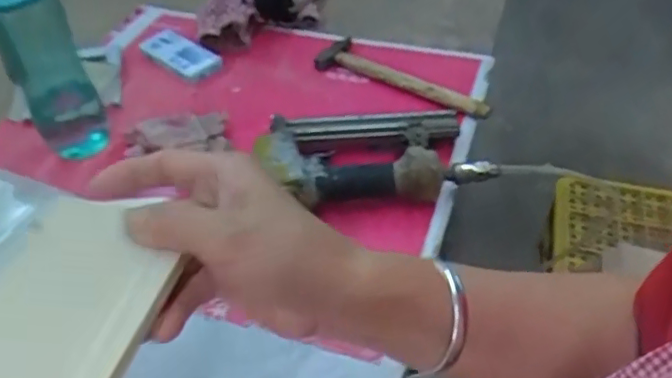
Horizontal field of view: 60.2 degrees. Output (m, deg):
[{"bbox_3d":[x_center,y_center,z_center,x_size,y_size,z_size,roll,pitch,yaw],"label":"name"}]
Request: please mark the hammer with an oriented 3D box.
[{"bbox_3d":[0.079,-0.136,0.757,0.257,0.031,0.064,32,53,30],"label":"hammer"}]

